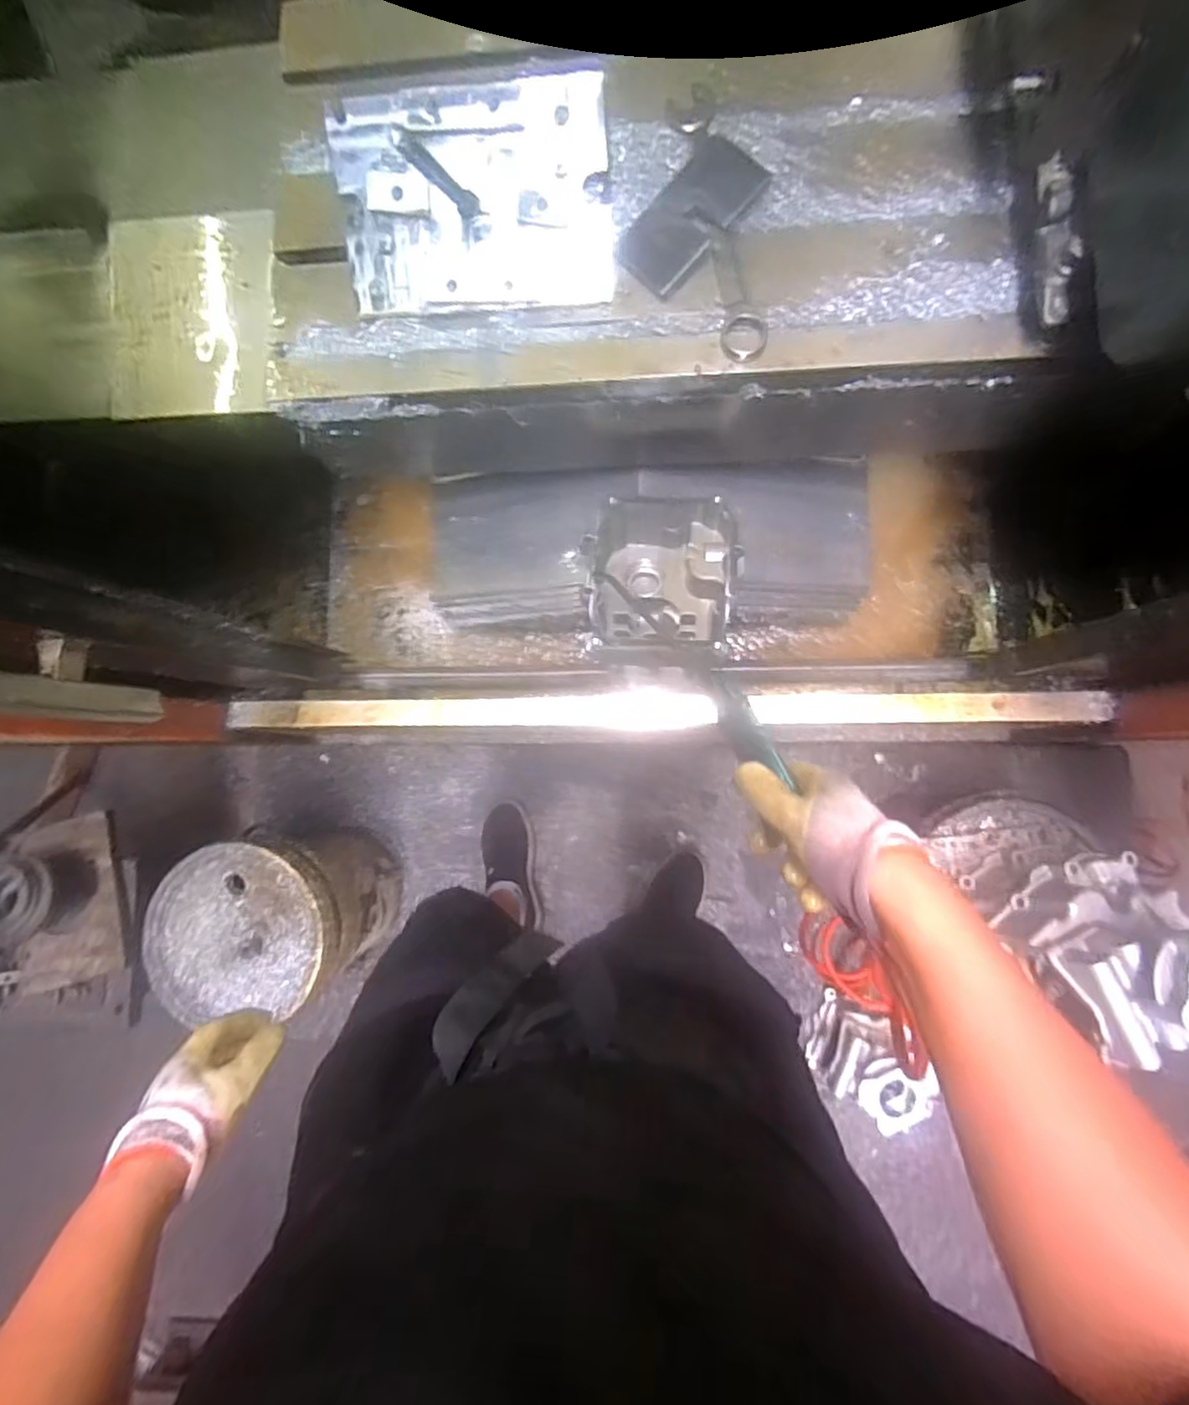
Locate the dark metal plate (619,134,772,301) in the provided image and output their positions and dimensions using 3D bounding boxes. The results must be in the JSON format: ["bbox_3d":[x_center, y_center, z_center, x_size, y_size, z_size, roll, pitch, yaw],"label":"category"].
[{"bbox_3d":[0.099,-0.507,0.692,0.079,0.006,0.157,43,96,4],"label":"dark metal plate"}]

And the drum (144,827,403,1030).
[{"bbox_3d":[-0.552,0.368,1.233,0.292,0.375,0.248,1,86,5],"label":"drum"}]

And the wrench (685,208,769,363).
[{"bbox_3d":[0.141,-0.437,0.689,0.047,0.025,0.163,-14,85,4],"label":"wrench"}]

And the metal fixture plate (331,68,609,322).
[{"bbox_3d":[-0.123,-0.510,0.680,0.277,0.024,0.185,-3,117,4],"label":"metal fixture plate"}]

